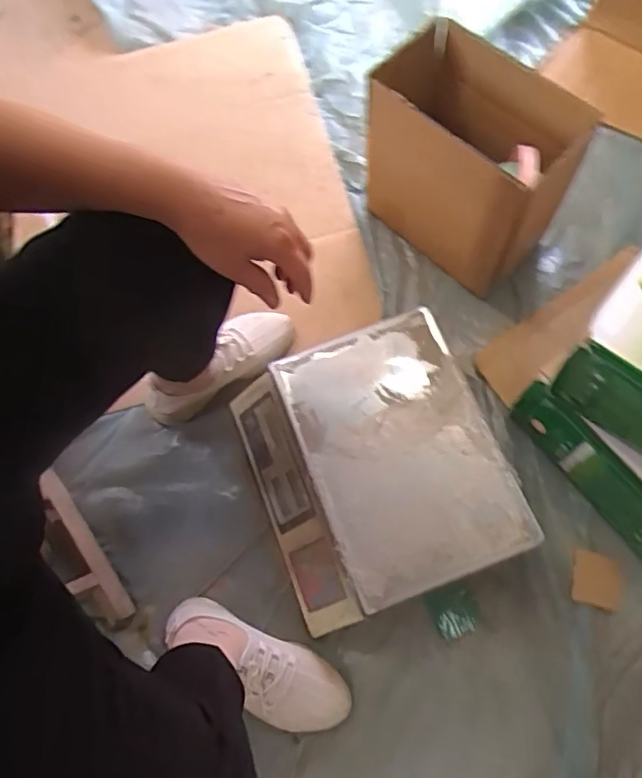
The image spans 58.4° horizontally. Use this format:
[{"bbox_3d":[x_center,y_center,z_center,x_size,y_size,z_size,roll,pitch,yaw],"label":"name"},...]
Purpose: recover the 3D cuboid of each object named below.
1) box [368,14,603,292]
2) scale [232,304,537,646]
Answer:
[{"bbox_3d":[0.203,-0.315,0.852,0.286,0.283,0.128,35,74,14],"label":"box"},{"bbox_3d":[0.064,0.103,0.754,0.295,0.112,0.323,-20,70,-5],"label":"scale"}]

